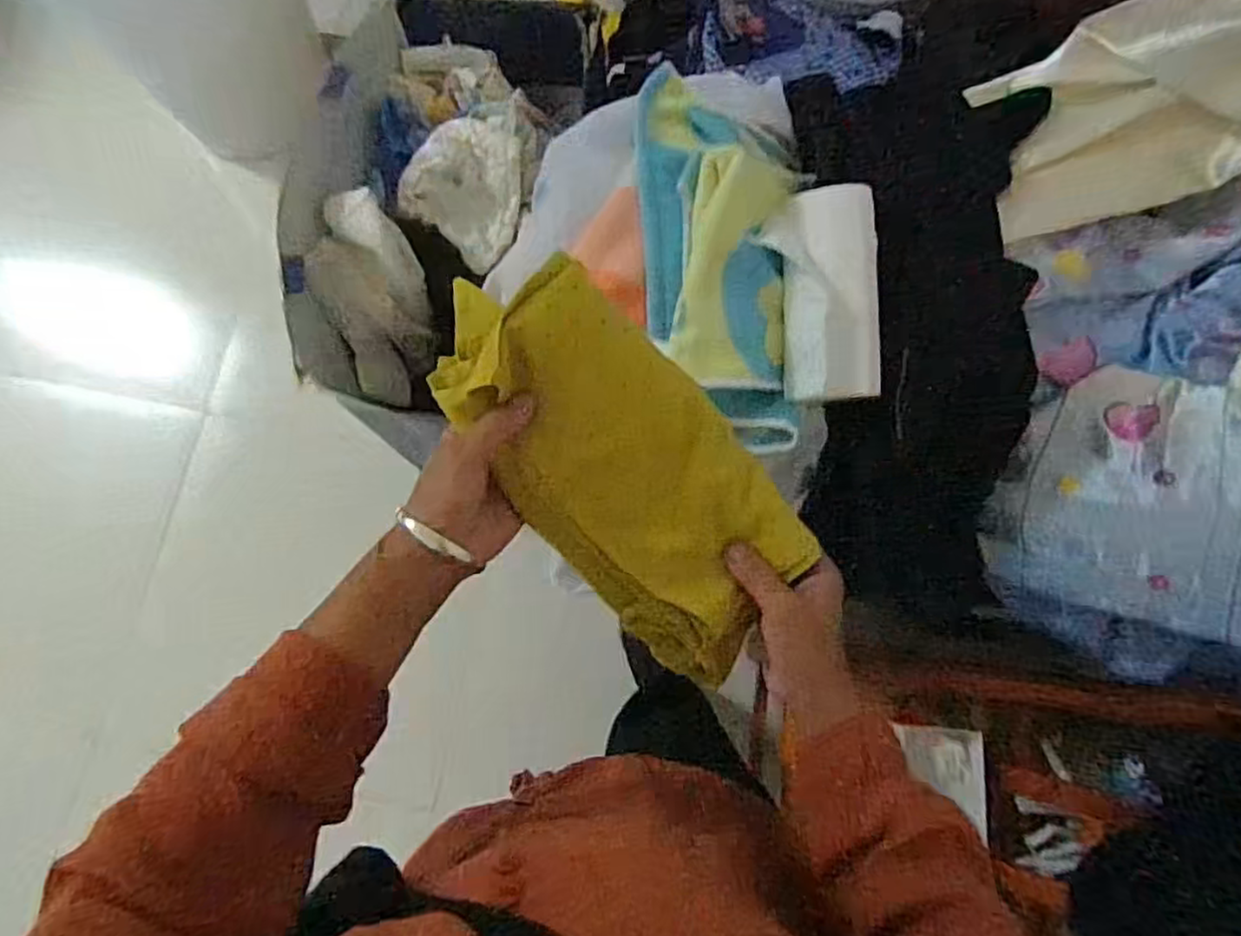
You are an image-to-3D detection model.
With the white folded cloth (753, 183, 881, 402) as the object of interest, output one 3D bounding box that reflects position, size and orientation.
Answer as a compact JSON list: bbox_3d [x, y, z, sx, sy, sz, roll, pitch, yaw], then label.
[{"bbox_3d":[0.170,-0.140,0.575,0.089,0.056,0.171,-2,77,-1],"label":"white folded cloth"}]

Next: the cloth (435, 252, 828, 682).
[{"bbox_3d":[0.006,0.000,0.429,0.132,0.034,0.263,-42,103,-4],"label":"cloth"}]

